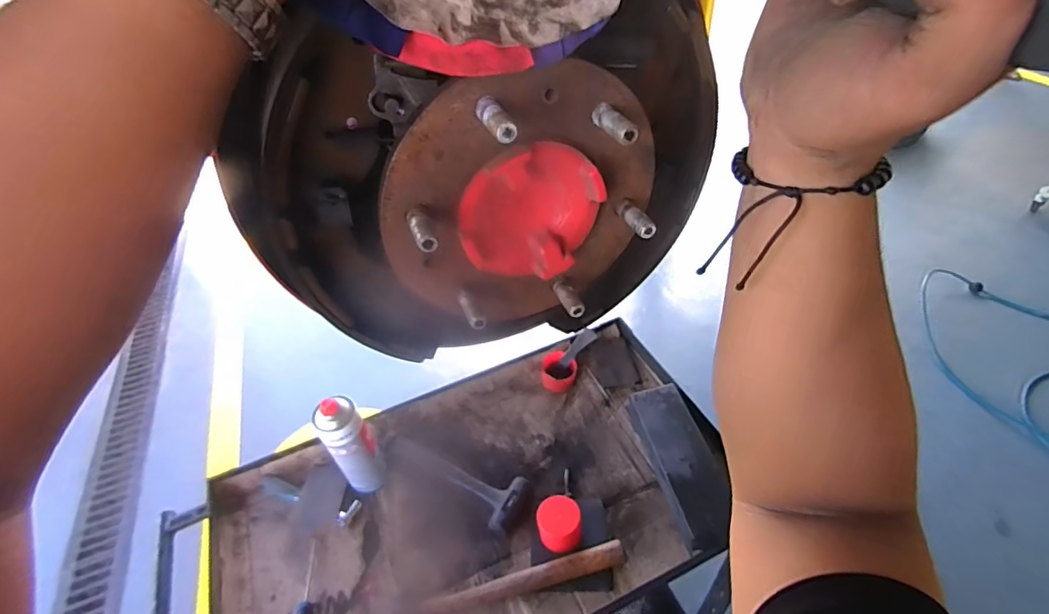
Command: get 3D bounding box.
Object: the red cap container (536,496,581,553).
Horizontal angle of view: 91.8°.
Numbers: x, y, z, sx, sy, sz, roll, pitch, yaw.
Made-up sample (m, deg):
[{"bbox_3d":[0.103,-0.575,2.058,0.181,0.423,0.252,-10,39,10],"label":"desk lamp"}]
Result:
[{"bbox_3d":[0.053,0.339,0.786,0.064,0.055,0.075,-6,43,-2],"label":"red cap container"}]

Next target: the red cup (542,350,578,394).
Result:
[{"bbox_3d":[0.066,0.126,0.980,0.069,0.043,0.073,4,44,9],"label":"red cup"}]

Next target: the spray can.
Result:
[{"bbox_3d":[-0.275,0.224,0.817,0.065,0.232,0.063,-2,43,2],"label":"spray can"}]

